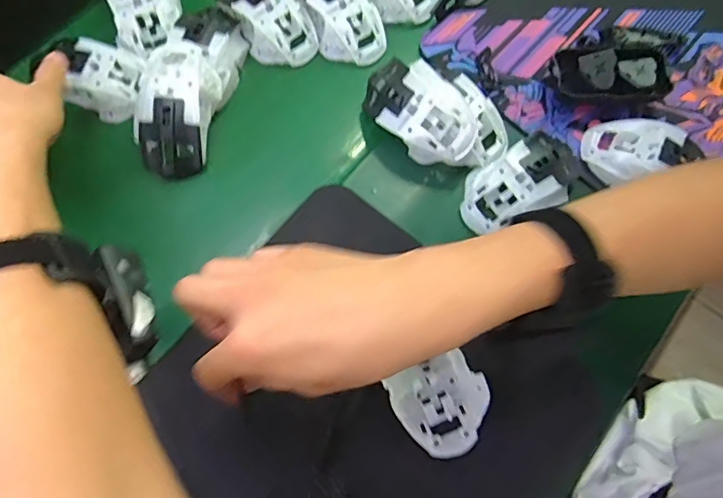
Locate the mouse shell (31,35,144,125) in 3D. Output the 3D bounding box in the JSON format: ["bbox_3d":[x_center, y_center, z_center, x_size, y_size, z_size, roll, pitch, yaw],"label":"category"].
[{"bbox_3d":[-0.239,-0.160,0.458,0.080,0.037,0.065,27,72,7],"label":"mouse shell"}]

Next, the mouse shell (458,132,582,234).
[{"bbox_3d":[0.144,-0.062,0.437,0.121,0.030,0.065,-31,76,-13],"label":"mouse shell"}]

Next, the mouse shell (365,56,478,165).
[{"bbox_3d":[0.051,-0.122,0.442,0.112,0.054,0.069,41,74,10],"label":"mouse shell"}]

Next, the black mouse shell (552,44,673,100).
[{"bbox_3d":[0.237,-0.168,0.477,0.113,0.025,0.055,-4,72,-5],"label":"black mouse shell"}]

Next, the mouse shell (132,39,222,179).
[{"bbox_3d":[-0.161,-0.126,0.444,0.062,0.051,0.115,5,71,-2],"label":"mouse shell"}]

